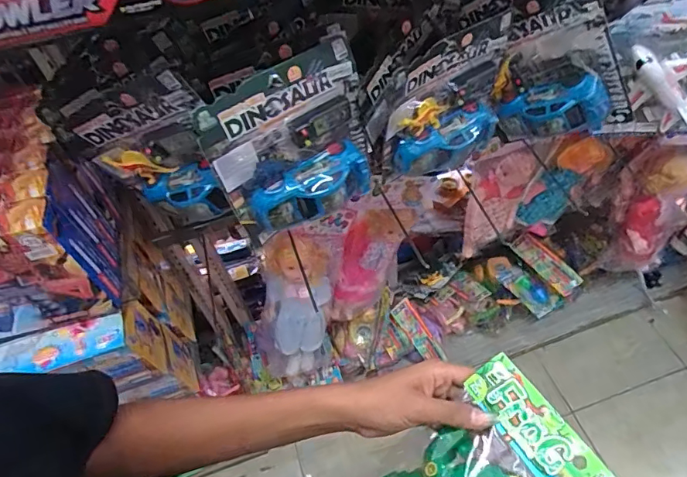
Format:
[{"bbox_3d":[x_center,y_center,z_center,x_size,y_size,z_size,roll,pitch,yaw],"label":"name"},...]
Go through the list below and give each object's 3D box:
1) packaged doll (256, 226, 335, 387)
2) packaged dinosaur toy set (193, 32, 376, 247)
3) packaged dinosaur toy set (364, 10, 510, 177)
[{"bbox_3d":[-0.108,0.159,1.048,0.154,0.420,0.062,17,34,17],"label":"packaged doll"},{"bbox_3d":[-0.049,-0.099,0.560,0.194,0.192,0.075,-30,56,-16],"label":"packaged dinosaur toy set"},{"bbox_3d":[0.132,-0.178,0.631,0.201,0.188,0.061,-18,54,-8],"label":"packaged dinosaur toy set"}]

